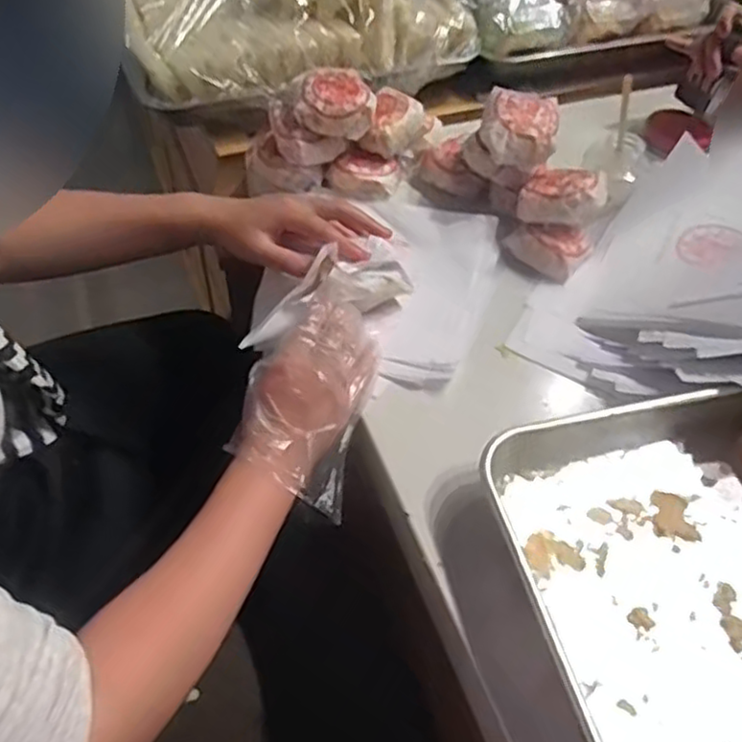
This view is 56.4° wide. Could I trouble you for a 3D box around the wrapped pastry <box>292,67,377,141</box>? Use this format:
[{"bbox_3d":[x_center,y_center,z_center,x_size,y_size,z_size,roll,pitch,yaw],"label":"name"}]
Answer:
[{"bbox_3d":[-0.034,-0.254,0.658,0.077,0.041,0.054,14,53,7],"label":"wrapped pastry"}]

